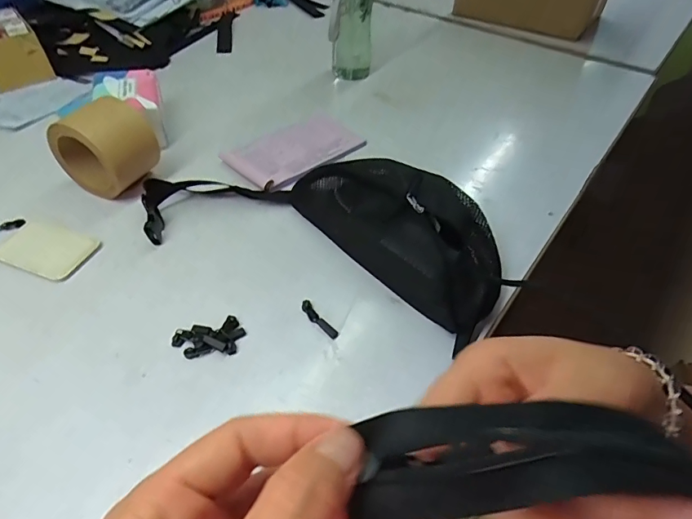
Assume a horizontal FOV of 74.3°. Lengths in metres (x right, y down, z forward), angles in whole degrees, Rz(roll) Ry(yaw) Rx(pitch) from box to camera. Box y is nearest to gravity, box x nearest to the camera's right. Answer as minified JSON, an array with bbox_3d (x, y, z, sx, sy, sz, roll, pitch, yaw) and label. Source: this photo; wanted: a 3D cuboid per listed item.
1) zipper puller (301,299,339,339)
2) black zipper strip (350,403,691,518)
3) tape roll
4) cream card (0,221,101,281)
[{"bbox_3d":[-0.028,0.062,0.472,0.013,0.006,0.054,-30,55,-27],"label":"zipper puller"},{"bbox_3d":[0.057,0.064,0.150,0.105,0.009,0.033,-3,47,-1],"label":"black zipper strip"},{"bbox_3d":[-0.305,-0.141,0.584,0.115,0.105,0.072,15,48,12],"label":"tape roll"},{"bbox_3d":[-0.348,-0.012,0.529,0.108,0.007,0.070,17,49,13],"label":"cream card"}]

